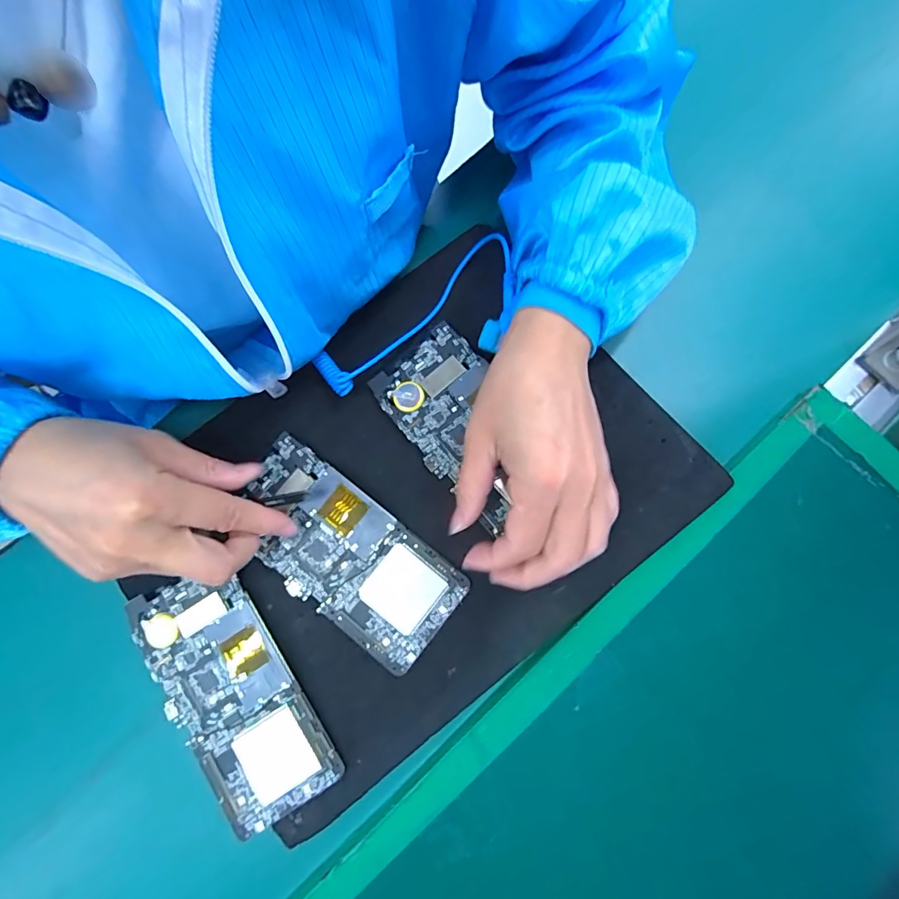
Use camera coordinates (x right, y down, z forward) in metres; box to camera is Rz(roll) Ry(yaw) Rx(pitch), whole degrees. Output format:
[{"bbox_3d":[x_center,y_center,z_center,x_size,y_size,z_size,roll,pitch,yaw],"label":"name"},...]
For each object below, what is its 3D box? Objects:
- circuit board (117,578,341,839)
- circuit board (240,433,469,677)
[{"bbox_3d":[-0.132,0.146,0.287,0.072,0.005,0.150,-33,81,-5],"label":"circuit board"},{"bbox_3d":[-0.068,0.064,0.300,0.153,0.007,0.072,38,83,7],"label":"circuit board"}]

